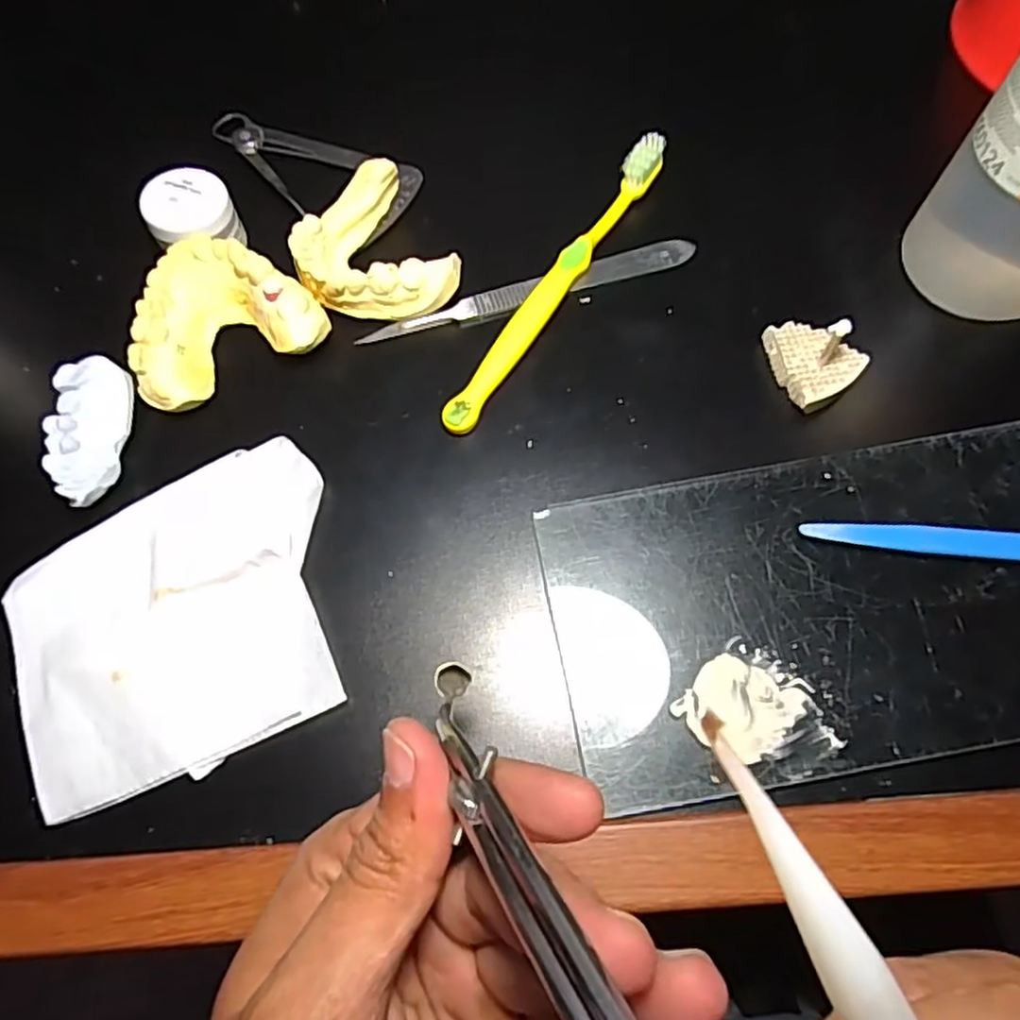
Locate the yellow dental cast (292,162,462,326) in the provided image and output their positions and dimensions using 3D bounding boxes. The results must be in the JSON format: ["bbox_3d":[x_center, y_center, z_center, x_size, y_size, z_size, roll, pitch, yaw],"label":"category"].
[{"bbox_3d":[-0.056,-0.102,0.276,0.054,0.022,0.067,-30,69,-10],"label":"yellow dental cast"}]

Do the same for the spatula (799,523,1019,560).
[{"bbox_3d":[0.164,0.012,0.223,0.132,0.009,0.010,5,67,5],"label":"spatula"}]

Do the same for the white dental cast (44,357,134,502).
[{"bbox_3d":[-0.151,-0.028,0.249,0.022,0.014,0.057,-6,67,0],"label":"white dental cast"}]

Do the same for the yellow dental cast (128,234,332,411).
[{"bbox_3d":[-0.111,-0.075,0.268,0.070,0.025,0.059,-26,68,-8],"label":"yellow dental cast"}]

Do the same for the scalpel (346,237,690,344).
[{"bbox_3d":[0.008,-0.089,0.277,0.136,0.004,0.013,-16,67,-4],"label":"scalpel"}]

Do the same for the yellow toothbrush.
[{"bbox_3d":[0.020,-0.091,0.272,0.012,0.017,0.151,31,71,14],"label":"yellow toothbrush"}]

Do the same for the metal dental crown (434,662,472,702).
[{"bbox_3d":[-0.015,0.045,0.183,0.008,0.007,0.010,38,73,17],"label":"metal dental crown"}]

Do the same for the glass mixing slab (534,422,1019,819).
[{"bbox_3d":[0.113,0.028,0.224,0.195,0.006,0.099,-10,67,-2],"label":"glass mixing slab"}]

